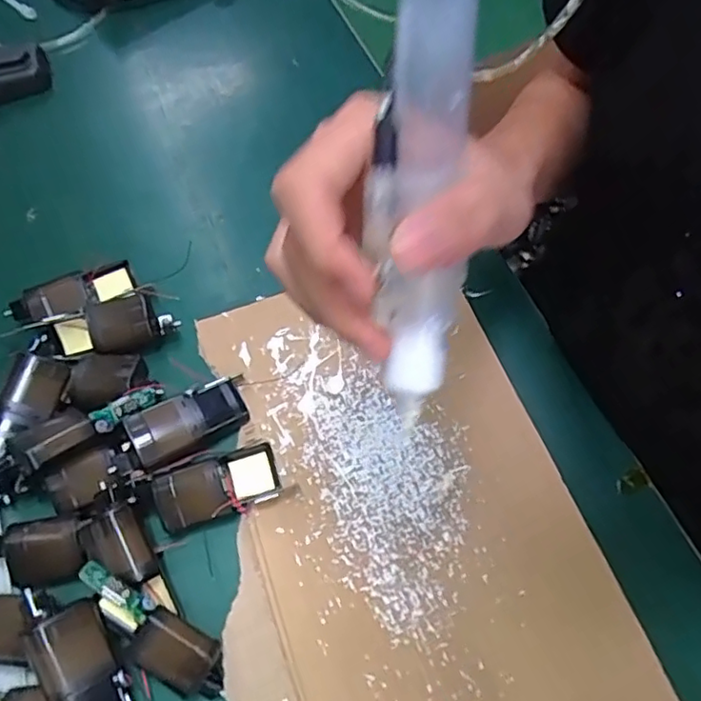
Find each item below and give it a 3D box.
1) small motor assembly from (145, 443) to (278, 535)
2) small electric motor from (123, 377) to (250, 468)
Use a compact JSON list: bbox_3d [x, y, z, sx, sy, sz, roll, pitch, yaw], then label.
[{"bbox_3d":[-0.086,0.087,0.387,0.078,0.020,0.038,-17,64,-5],"label":"small motor assembly"},{"bbox_3d":[-0.106,0.048,0.405,0.074,0.026,0.038,-26,66,-10],"label":"small electric motor"}]

